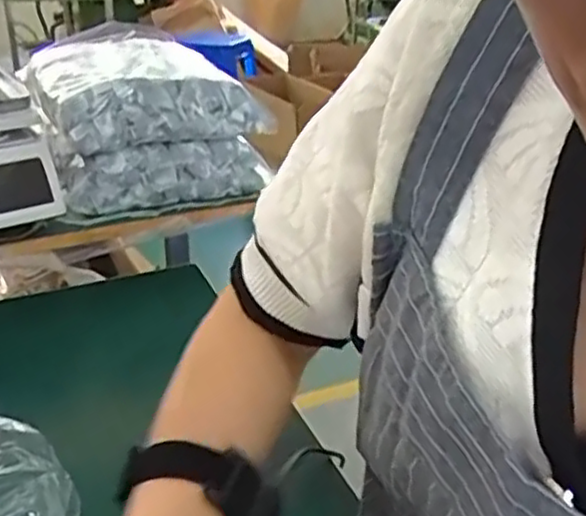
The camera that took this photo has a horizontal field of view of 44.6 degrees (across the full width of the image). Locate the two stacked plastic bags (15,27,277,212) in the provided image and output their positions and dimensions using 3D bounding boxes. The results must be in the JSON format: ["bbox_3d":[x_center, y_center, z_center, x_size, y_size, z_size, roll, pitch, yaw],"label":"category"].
[{"bbox_3d":[-0.184,-0.170,0.834,0.214,0.131,0.286,-12,30,-26],"label":"two stacked plastic bags"}]

